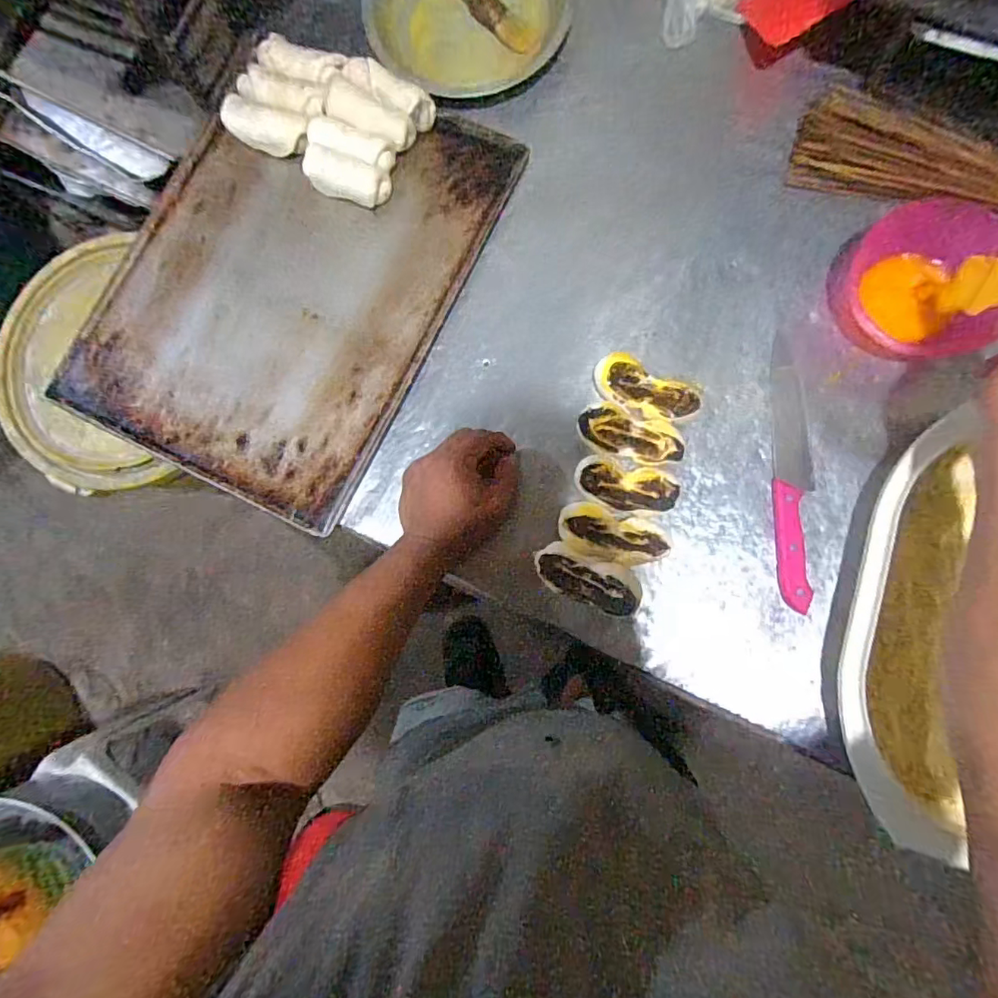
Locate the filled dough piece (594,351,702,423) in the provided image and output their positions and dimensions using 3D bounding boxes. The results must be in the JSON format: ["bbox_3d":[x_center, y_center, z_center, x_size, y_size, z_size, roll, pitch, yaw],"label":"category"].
[{"bbox_3d":[0.139,-0.100,0.508,0.100,0.034,0.054,20,85,4],"label":"filled dough piece"}]

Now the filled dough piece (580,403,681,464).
[{"bbox_3d":[0.124,-0.058,0.505,0.099,0.029,0.042,17,85,4],"label":"filled dough piece"}]

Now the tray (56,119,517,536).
[{"bbox_3d":[-0.208,-0.225,0.540,0.319,0.015,0.440,27,85,4],"label":"tray"}]

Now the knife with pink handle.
[{"bbox_3d":[0.278,-0.028,0.499,0.035,0.015,0.257,4,84,2],"label":"knife with pink handle"}]

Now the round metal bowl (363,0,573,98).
[{"bbox_3d":[-0.034,-0.519,0.554,0.207,0.024,0.189,0,84,2],"label":"round metal bowl"}]

